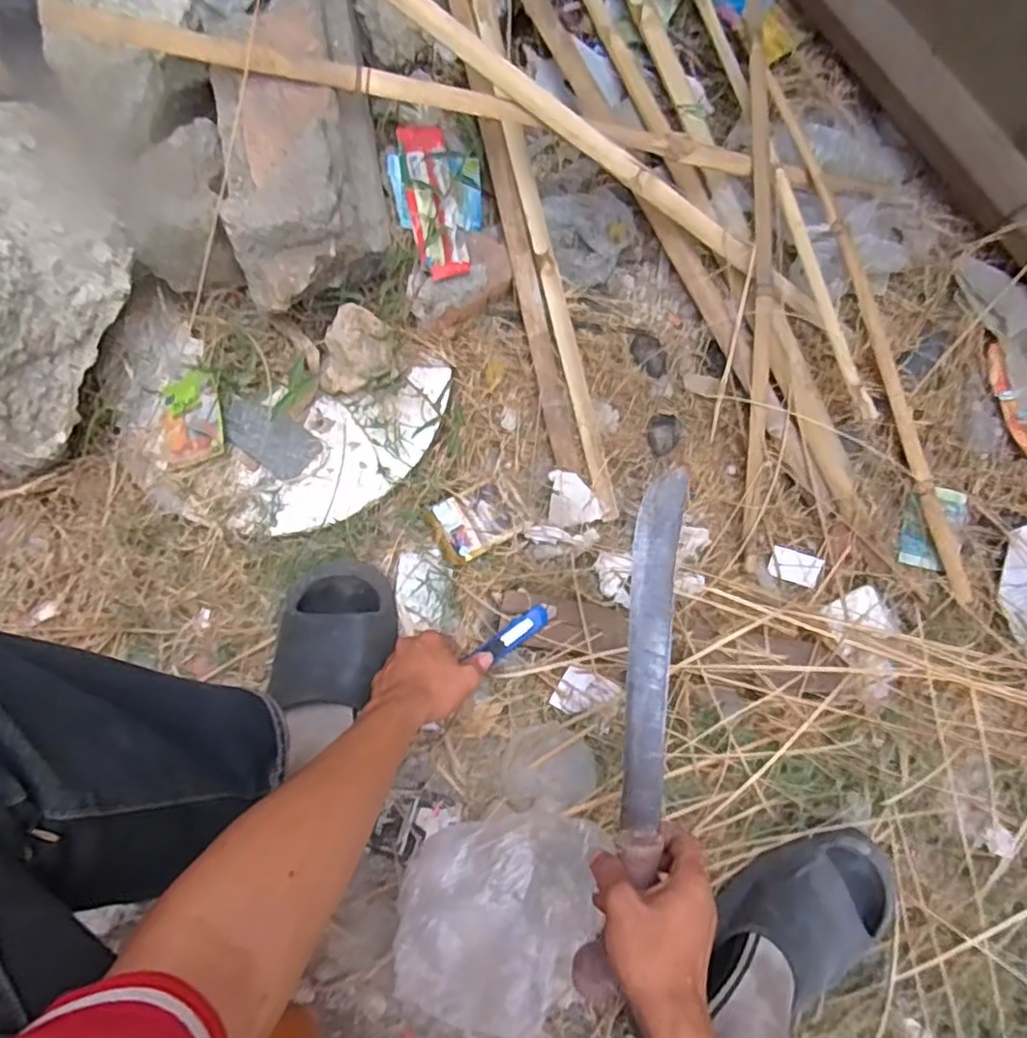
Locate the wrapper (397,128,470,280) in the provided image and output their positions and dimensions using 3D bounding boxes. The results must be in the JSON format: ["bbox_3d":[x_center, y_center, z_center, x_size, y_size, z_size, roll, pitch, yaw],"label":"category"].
[{"bbox_3d":[-0.094,-0.364,0.784,0.054,0.025,0.202,-10,76,-4],"label":"wrapper"}]

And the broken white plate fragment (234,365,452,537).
[{"bbox_3d":[-0.182,-0.078,0.751,0.269,0.023,0.122,-36,79,-10],"label":"broken white plate fragment"}]

